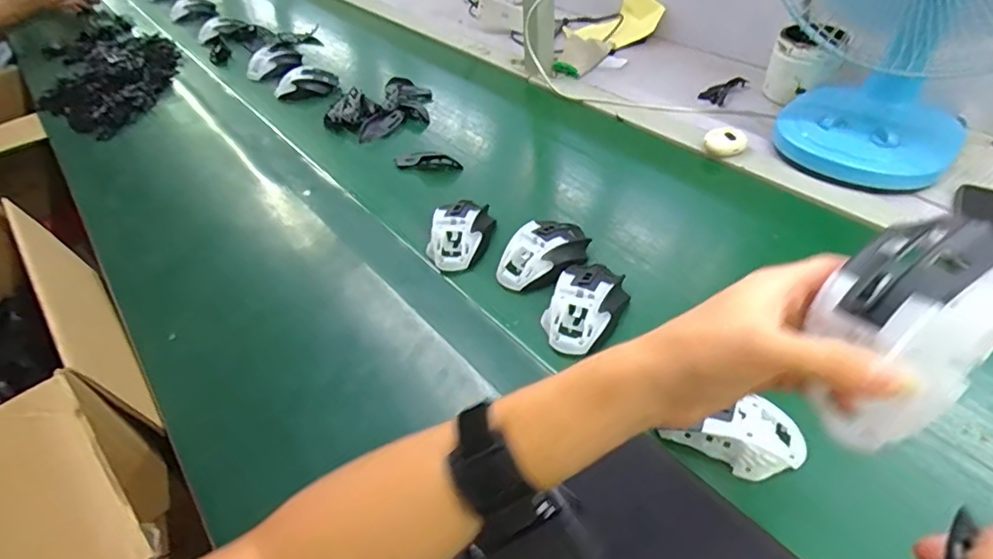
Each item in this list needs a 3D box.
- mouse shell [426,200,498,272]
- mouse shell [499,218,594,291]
[{"bbox_3d":[-0.039,-0.055,0.630,0.068,0.037,0.096,11,47,17],"label":"mouse shell"},{"bbox_3d":[0.054,-0.027,0.595,0.108,0.043,0.063,-35,51,-26],"label":"mouse shell"}]

